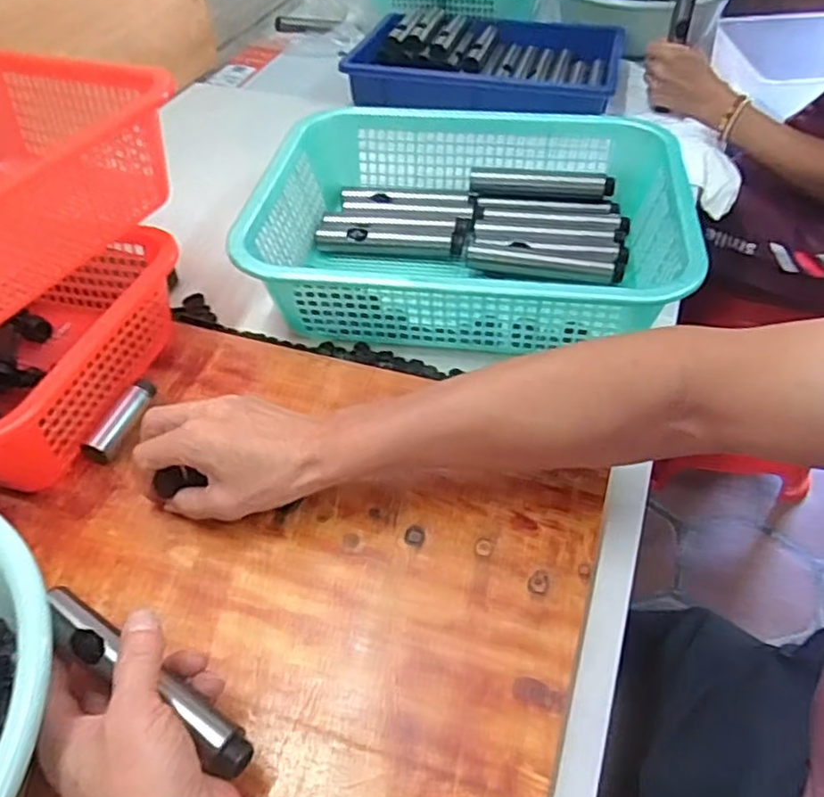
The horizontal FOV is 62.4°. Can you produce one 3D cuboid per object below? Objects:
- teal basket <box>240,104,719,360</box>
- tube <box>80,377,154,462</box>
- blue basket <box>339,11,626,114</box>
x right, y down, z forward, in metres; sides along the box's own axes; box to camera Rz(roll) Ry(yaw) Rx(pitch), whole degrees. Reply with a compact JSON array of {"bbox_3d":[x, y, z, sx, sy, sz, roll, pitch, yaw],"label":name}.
[{"bbox_3d":[0.052,-0.166,0.650,0.376,0.098,0.287,6,48,7],"label":"teal basket"},{"bbox_3d":[-0.228,0.018,0.535,0.020,0.025,0.074,18,51,17],"label":"tube"},{"bbox_3d":[0.112,-0.481,0.980,0.366,0.070,0.262,7,49,8],"label":"blue basket"}]

